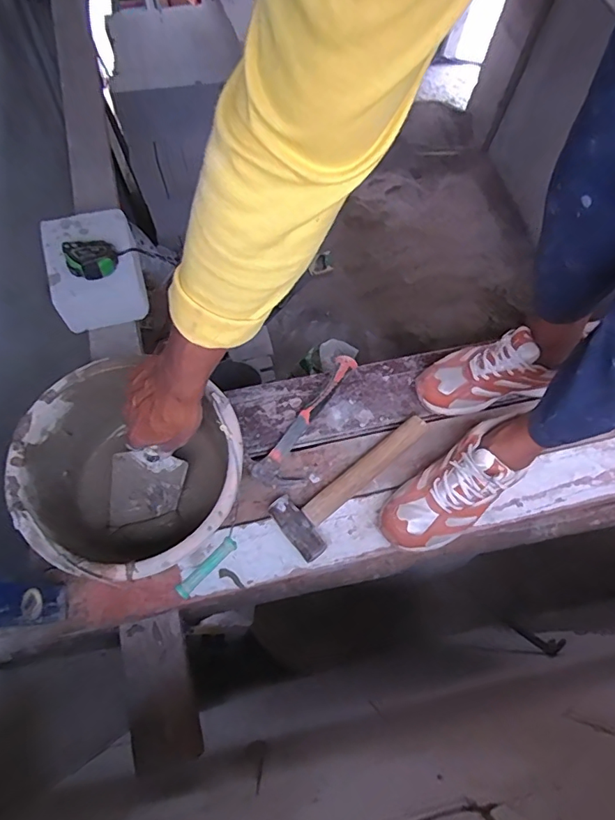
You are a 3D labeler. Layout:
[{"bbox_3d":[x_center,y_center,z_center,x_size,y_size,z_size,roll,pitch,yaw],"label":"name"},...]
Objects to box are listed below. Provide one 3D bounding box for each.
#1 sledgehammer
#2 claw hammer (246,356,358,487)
[{"bbox_3d":[0.080,0.108,0.763,0.289,0.043,0.096,-37,73,-16],"label":"sledgehammer"},{"bbox_3d":[0.014,0.018,0.800,0.081,0.029,0.270,35,70,12],"label":"claw hammer"}]

